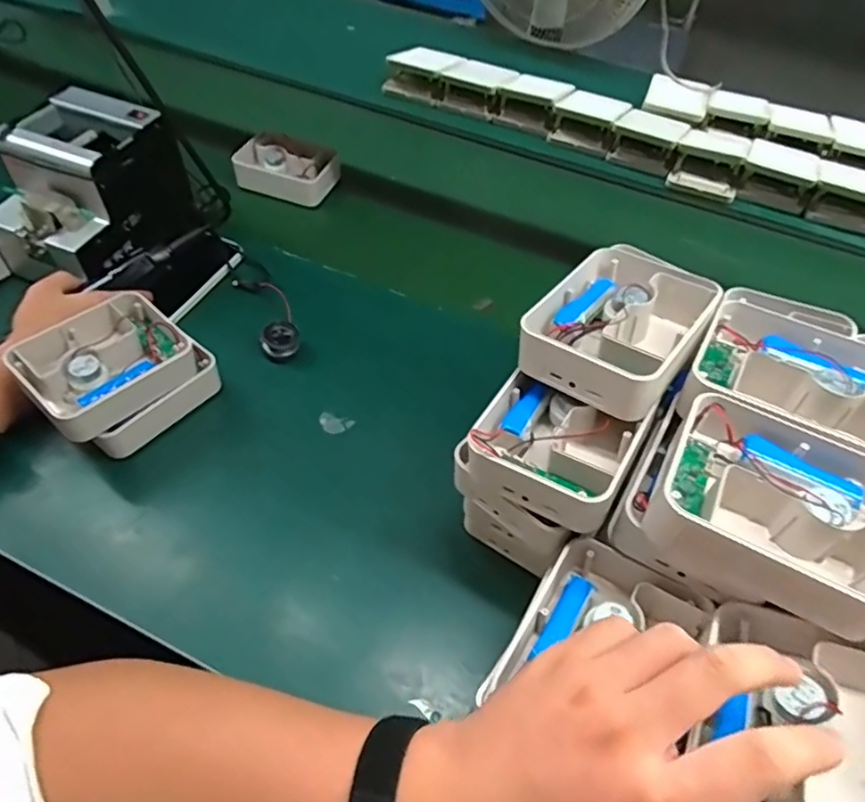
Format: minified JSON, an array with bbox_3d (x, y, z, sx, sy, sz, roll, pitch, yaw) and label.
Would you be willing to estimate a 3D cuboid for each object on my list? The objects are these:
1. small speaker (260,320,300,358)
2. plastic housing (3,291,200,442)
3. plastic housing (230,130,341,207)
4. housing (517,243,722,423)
[{"bbox_3d":[-0.162,-0.065,0.630,0.038,0.020,0.037,2,51,-3],"label":"small speaker"},{"bbox_3d":[-0.289,-0.030,0.539,0.104,0.052,0.135,35,57,21],"label":"plastic housing"},{"bbox_3d":[-0.205,-0.328,0.837,0.131,0.066,0.066,12,52,4],"label":"plastic housing"},{"bbox_3d":[0.135,-0.057,0.422,0.104,0.042,0.142,35,57,21],"label":"housing"}]

